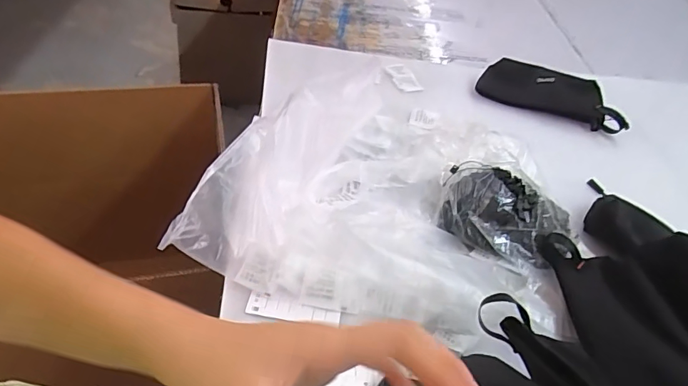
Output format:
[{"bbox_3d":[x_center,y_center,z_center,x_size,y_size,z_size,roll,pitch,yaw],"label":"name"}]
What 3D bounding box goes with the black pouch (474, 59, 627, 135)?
[{"bbox_3d":[0.325,-0.152,0.733,0.222,0.044,0.072,17,45,9],"label":"black pouch"}]

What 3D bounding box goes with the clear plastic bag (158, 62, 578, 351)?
[{"bbox_3d":[0.055,-0.005,0.521,0.383,0.075,0.298,15,45,7],"label":"clear plastic bag"}]

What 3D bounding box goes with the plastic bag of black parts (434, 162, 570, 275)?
[{"bbox_3d":[0.179,0.019,0.516,0.143,0.045,0.122,23,47,15],"label":"plastic bag of black parts"}]

